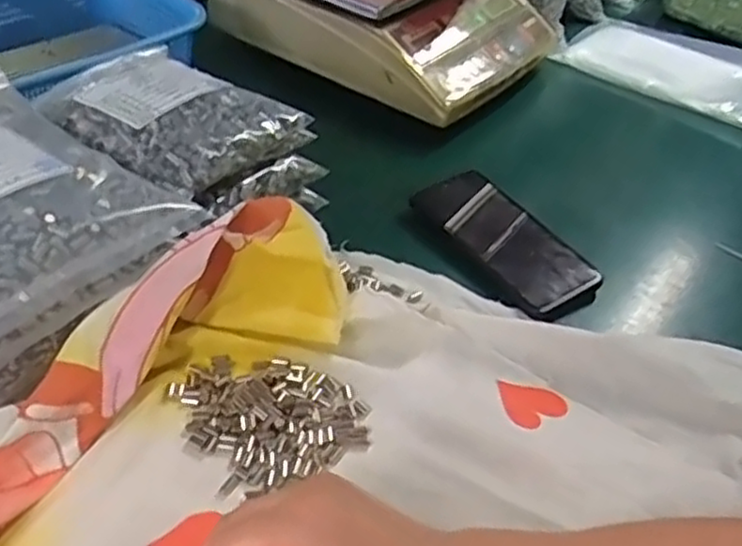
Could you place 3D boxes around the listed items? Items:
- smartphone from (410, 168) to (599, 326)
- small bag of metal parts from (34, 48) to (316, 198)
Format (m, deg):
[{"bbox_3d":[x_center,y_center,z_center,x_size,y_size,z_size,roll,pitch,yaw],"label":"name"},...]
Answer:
[{"bbox_3d":[0.109,-0.028,0.595,0.072,0.017,0.161,-23,50,-28],"label":"smartphone"},{"bbox_3d":[-0.156,-0.124,0.553,0.166,0.037,0.134,29,46,21],"label":"small bag of metal parts"}]

